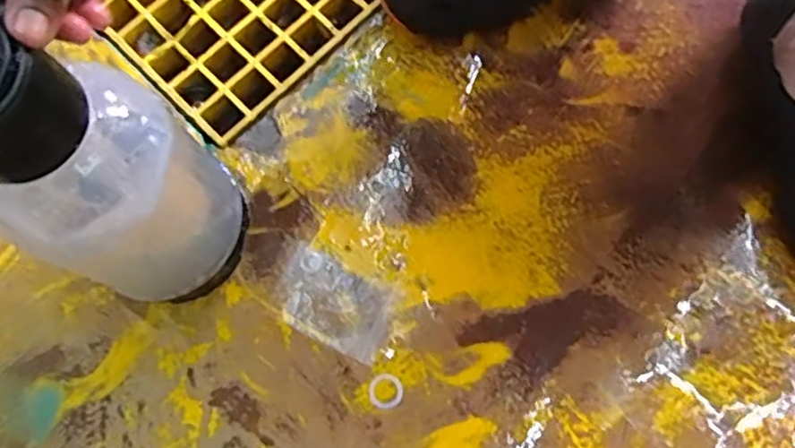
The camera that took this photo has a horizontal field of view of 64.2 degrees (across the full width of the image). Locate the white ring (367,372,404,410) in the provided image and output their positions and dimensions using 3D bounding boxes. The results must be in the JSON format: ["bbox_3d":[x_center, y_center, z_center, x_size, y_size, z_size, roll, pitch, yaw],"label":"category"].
[{"bbox_3d":[-0.009,0.131,0.497,0.027,0.004,0.028,0,75,1],"label":"white ring"}]

